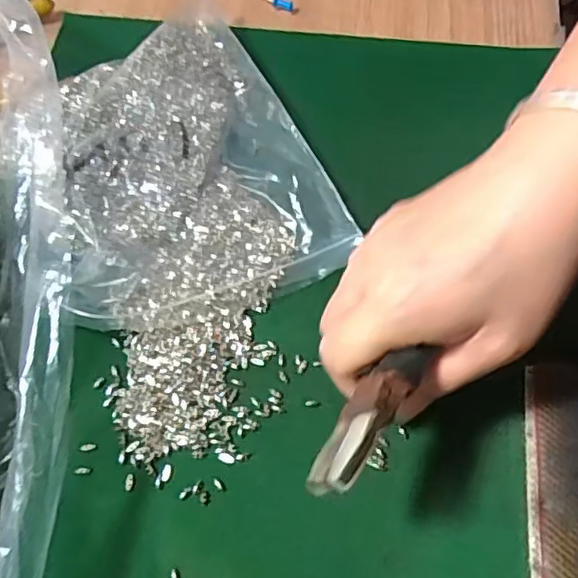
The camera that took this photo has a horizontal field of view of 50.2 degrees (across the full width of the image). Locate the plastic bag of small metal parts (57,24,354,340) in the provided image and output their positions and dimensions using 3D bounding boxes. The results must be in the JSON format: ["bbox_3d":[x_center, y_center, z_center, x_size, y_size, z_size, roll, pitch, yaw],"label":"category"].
[{"bbox_3d":[-0.061,-0.063,0.320,0.134,0.032,0.169,-25,66,-9],"label":"plastic bag of small metal parts"}]

